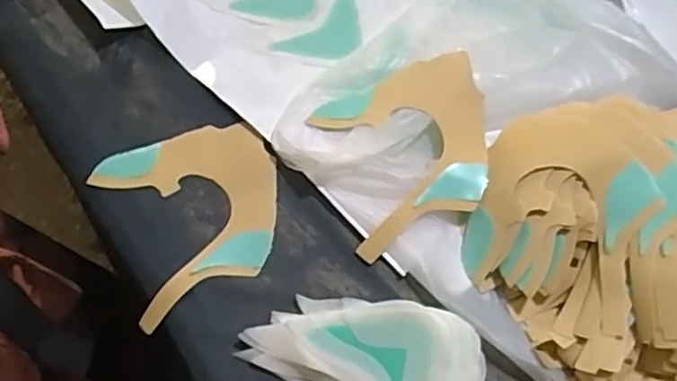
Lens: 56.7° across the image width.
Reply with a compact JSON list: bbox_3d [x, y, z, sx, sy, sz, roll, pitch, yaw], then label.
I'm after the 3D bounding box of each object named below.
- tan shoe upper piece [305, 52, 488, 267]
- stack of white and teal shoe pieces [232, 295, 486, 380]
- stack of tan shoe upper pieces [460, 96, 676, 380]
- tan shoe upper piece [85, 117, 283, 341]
[{"bbox_3d":[0.072,-0.044,0.619,0.166,0.032,0.167,-20,68,-9],"label":"tan shoe upper piece"},{"bbox_3d":[0.009,0.168,0.513,0.197,0.037,0.181,18,67,7],"label":"stack of white and teal shoe pieces"},{"bbox_3d":[0.276,0.034,0.536,0.282,0.072,0.310,-30,70,-13],"label":"stack of tan shoe upper pieces"},{"bbox_3d":[-0.135,0.016,0.605,0.164,0.014,0.169,-25,69,-11],"label":"tan shoe upper piece"}]

